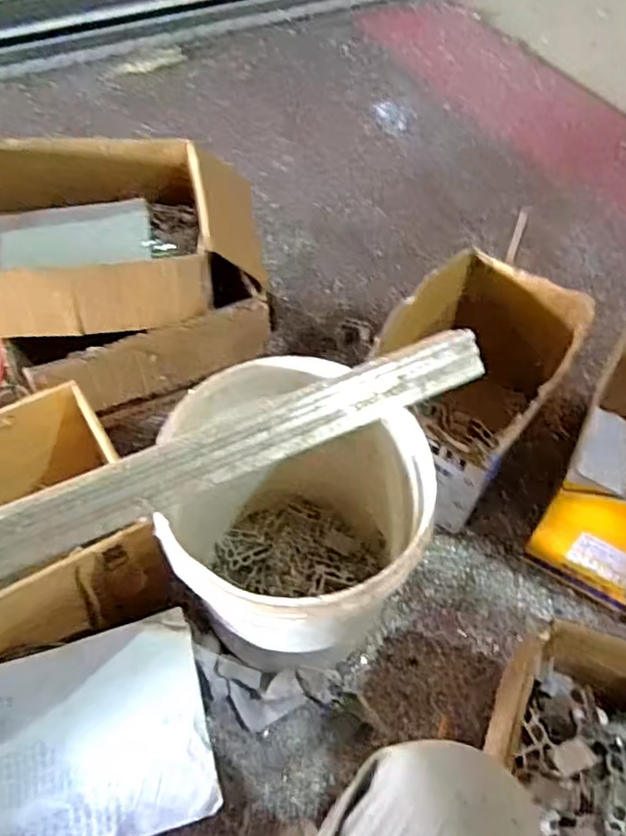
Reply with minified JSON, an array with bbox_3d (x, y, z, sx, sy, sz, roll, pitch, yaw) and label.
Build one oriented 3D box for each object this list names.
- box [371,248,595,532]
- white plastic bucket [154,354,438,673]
[{"bbox_3d":[0.224,-0.038,0.987,0.227,0.252,0.320,31,59,21],"label":"box"},{"bbox_3d":[-0.027,0.140,0.802,0.288,0.324,0.311,-8,54,-8],"label":"white plastic bucket"}]

